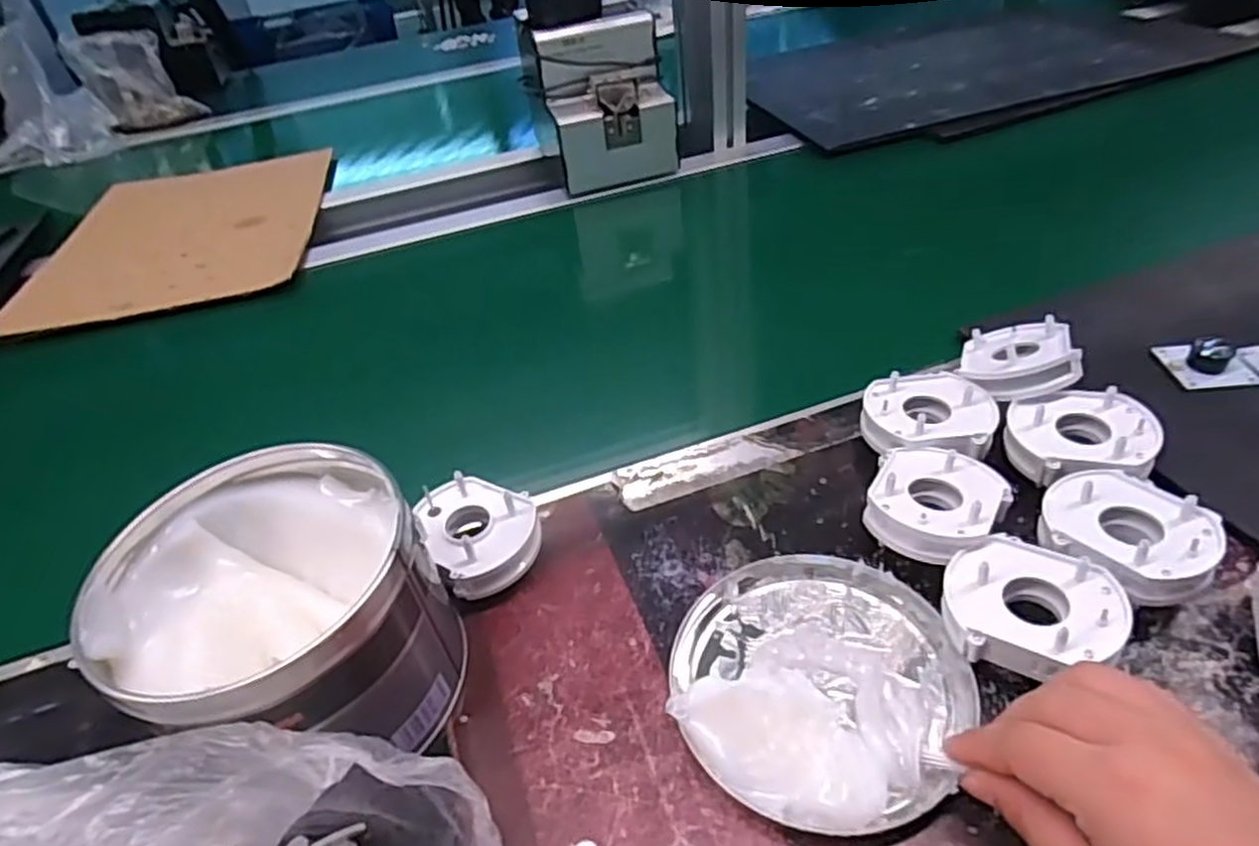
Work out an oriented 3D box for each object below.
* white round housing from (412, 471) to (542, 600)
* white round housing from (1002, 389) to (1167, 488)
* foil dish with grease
[{"bbox_3d":[-0.079,0.060,0.401,0.056,0.033,0.065,-27,44,-22],"label":"white round housing"},{"bbox_3d":[0.246,0.012,0.406,0.066,0.035,0.066,-4,40,4],"label":"white round housing"},{"bbox_3d":[0.082,0.109,0.330,0.126,0.029,0.126,-4,40,4],"label":"foil dish with grease"}]

